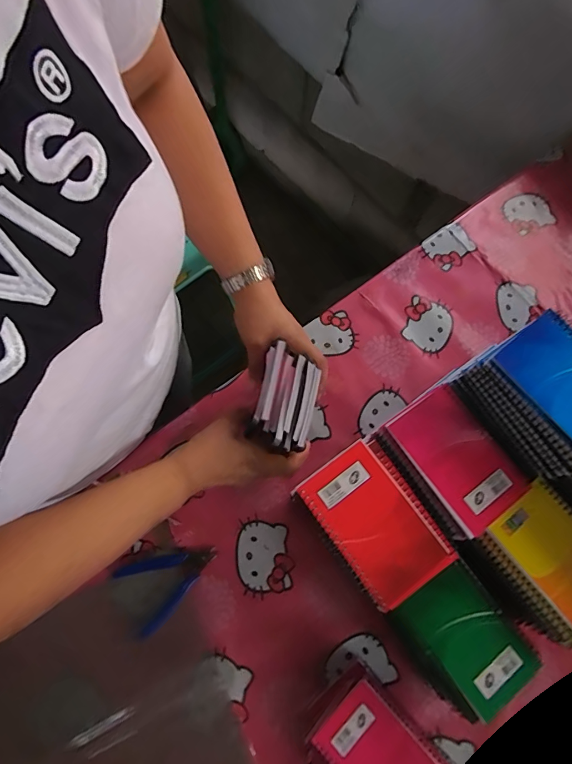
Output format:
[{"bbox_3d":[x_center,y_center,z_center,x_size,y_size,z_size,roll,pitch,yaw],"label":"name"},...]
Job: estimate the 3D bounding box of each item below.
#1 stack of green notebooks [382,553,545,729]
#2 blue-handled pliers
[{"bbox_3d":[0.179,0.272,0.459,0.099,0.105,0.121,-35,78,-10],"label":"stack of green notebooks"},{"bbox_3d":[-0.139,0.242,0.506,0.117,0.006,0.082,-27,77,-9],"label":"blue-handled pliers"}]

